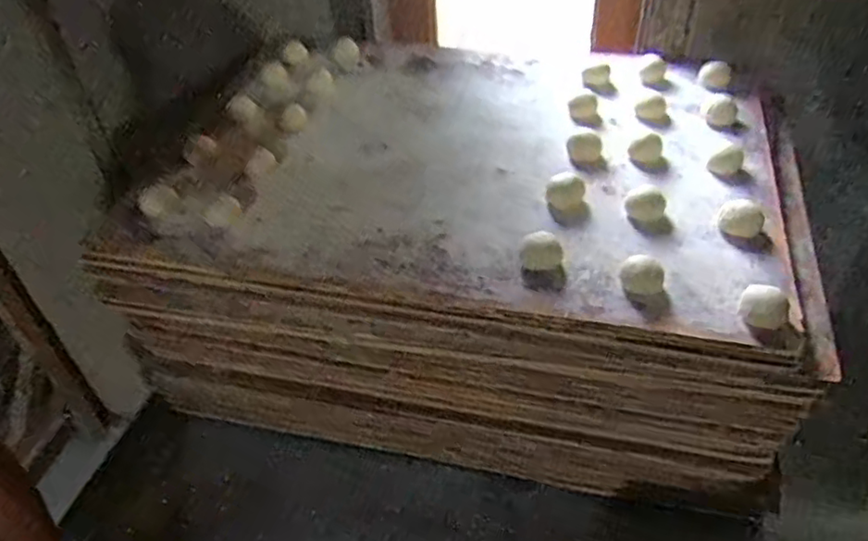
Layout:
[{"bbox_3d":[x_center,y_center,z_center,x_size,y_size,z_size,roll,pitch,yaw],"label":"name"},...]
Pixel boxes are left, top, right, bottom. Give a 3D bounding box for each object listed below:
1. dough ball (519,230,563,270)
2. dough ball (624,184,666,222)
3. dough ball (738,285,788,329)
[{"bbox_3d":[0.084,-0.015,0.508,0.032,0.017,0.032,-3,45,3],"label":"dough ball"},{"bbox_3d":[0.179,-0.058,0.552,0.032,0.021,0.027,12,47,16],"label":"dough ball"},{"bbox_3d":[0.231,0.028,0.458,0.029,0.022,0.029,-3,45,3],"label":"dough ball"}]

